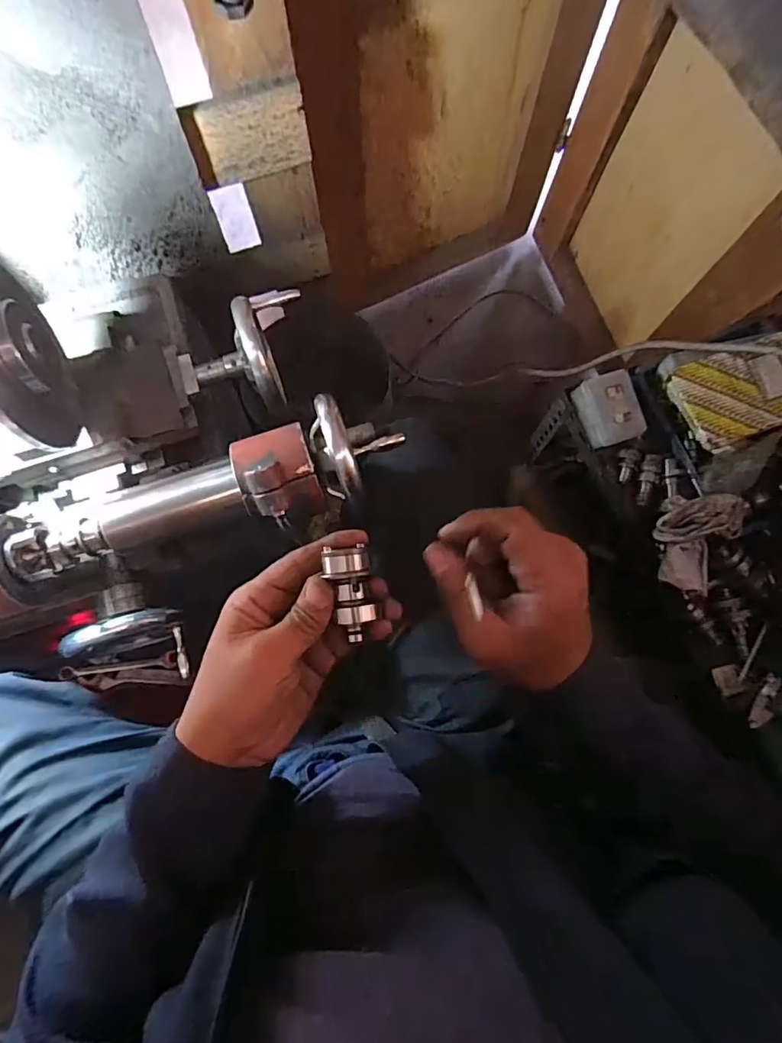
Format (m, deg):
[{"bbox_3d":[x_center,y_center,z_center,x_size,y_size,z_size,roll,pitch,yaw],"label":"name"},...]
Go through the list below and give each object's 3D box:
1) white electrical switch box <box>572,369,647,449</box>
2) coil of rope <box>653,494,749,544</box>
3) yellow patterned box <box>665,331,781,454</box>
[{"bbox_3d":[0.285,-0.146,0.667,0.061,0.043,0.090,-19,79,-5],"label":"white electrical switch box"},{"bbox_3d":[0.382,-0.006,0.618,0.119,0.051,0.055,-4,78,-2],"label":"coil of rope"},{"bbox_3d":[0.430,-0.159,0.608,0.163,0.036,0.110,-20,79,-5],"label":"yellow patterned box"}]

